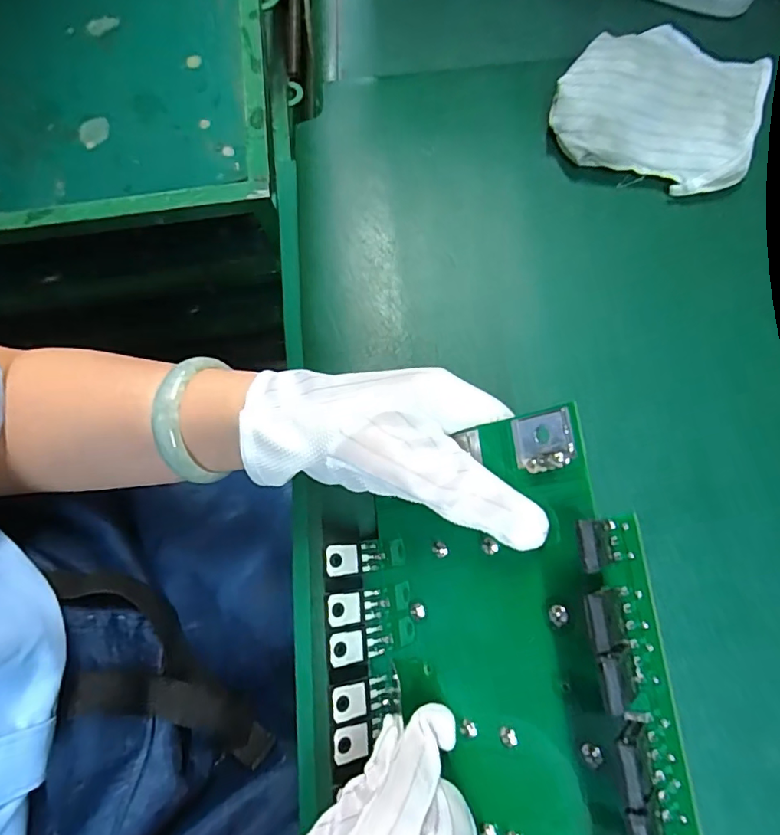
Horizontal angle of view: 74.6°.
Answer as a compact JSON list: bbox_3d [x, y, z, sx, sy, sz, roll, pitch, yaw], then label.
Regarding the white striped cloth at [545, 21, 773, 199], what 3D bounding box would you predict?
[{"bbox_3d":[0.168,-0.196,0.324,0.120,0.032,0.097,17,76,6],"label":"white striped cloth"}]

